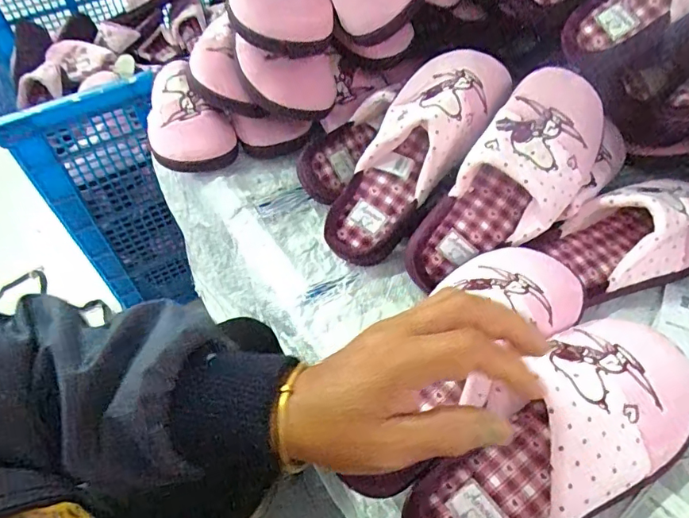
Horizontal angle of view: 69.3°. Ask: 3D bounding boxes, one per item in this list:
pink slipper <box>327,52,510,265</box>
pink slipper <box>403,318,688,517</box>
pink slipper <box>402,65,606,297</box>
[{"bbox_3d":[0.057,-0.110,0.487,0.100,0.079,0.241,38,95,31],"label":"pink slipper"},{"bbox_3d":[0.139,0.118,0.326,0.228,0.057,0.094,-36,55,-10],"label":"pink slipper"},{"bbox_3d":[0.146,-0.072,0.446,0.242,0.077,0.100,-49,58,1],"label":"pink slipper"}]

